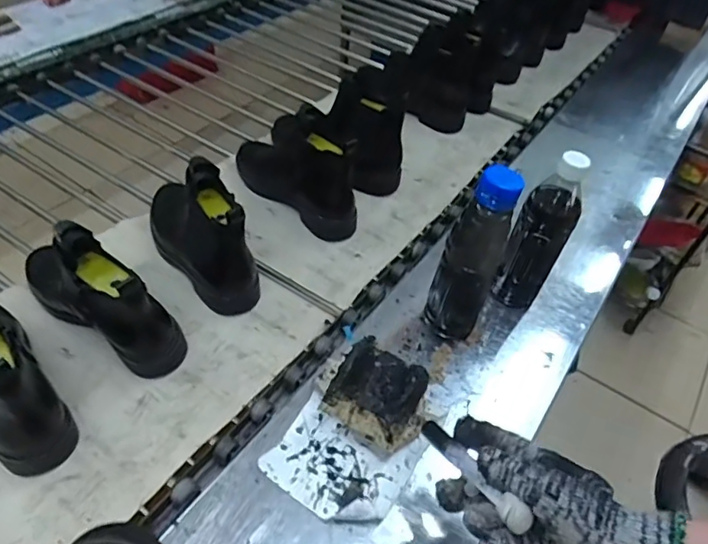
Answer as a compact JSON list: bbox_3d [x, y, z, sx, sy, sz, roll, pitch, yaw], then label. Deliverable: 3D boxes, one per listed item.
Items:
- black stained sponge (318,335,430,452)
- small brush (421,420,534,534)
[{"bbox_3d":[0.024,0.126,0.535,0.095,0.085,0.078,27,50,15],"label":"black stained sponge"},{"bbox_3d":[0.093,0.159,0.432,0.013,0.014,0.124,-17,24,-21],"label":"small brush"}]

